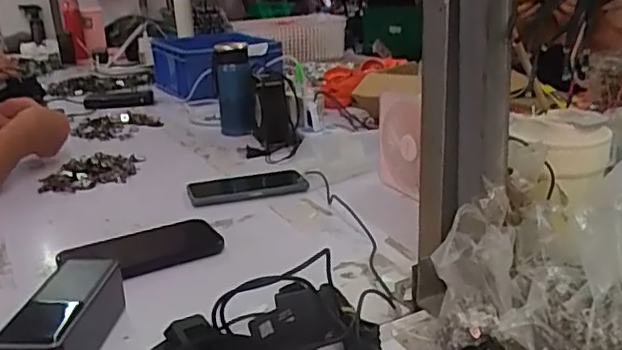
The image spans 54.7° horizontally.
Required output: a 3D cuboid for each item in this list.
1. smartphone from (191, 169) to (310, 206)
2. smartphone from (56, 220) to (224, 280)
[{"bbox_3d":[-0.090,0.017,0.840,0.156,0.013,0.082,-9,20,-22],"label":"smartphone"},{"bbox_3d":[-0.183,0.081,0.655,0.160,0.013,0.085,-11,21,-27],"label":"smartphone"}]

